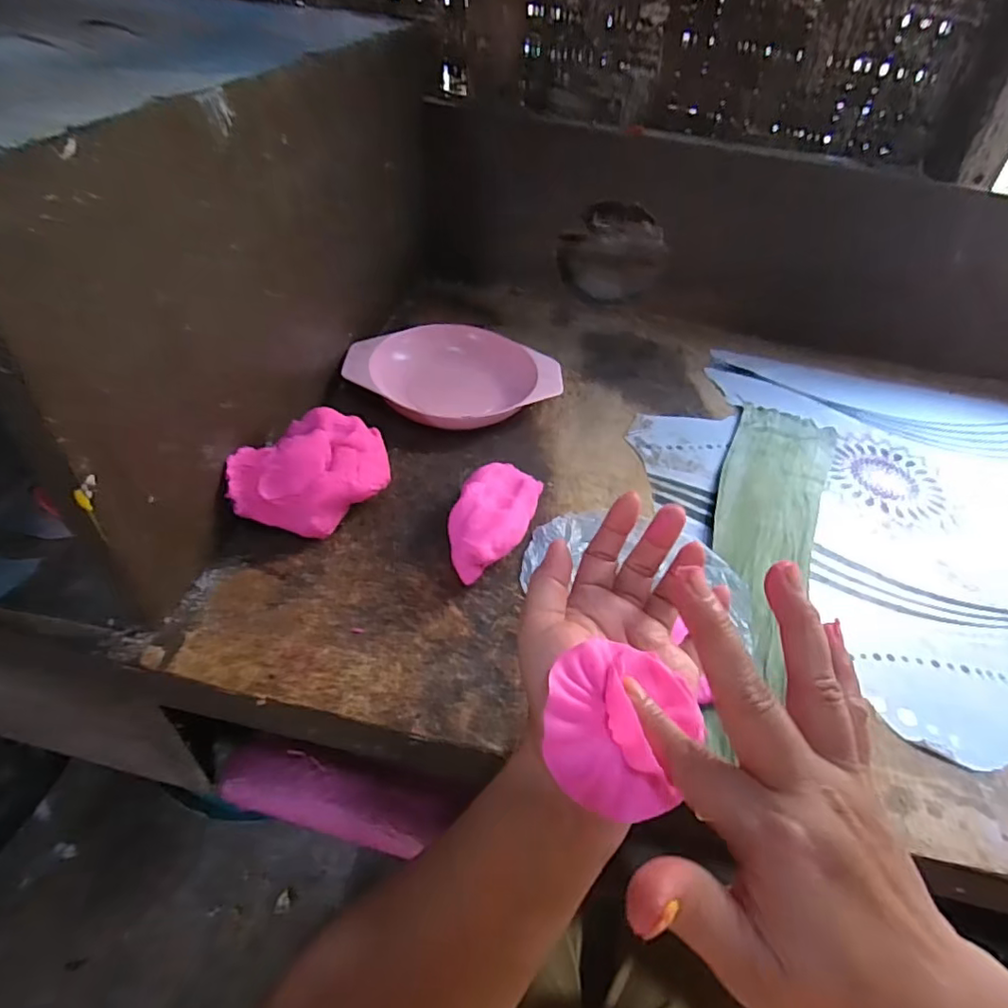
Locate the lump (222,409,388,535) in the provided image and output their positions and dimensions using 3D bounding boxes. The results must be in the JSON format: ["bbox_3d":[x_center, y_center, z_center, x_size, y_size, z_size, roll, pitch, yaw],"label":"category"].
[{"bbox_3d":[-0.130,-0.018,0.405,0.092,0.066,0.070,6,44,-1],"label":"lump"}]

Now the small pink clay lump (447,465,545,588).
[{"bbox_3d":[-0.007,0.008,0.418,0.051,0.044,0.115,16,45,9],"label":"small pink clay lump"}]

